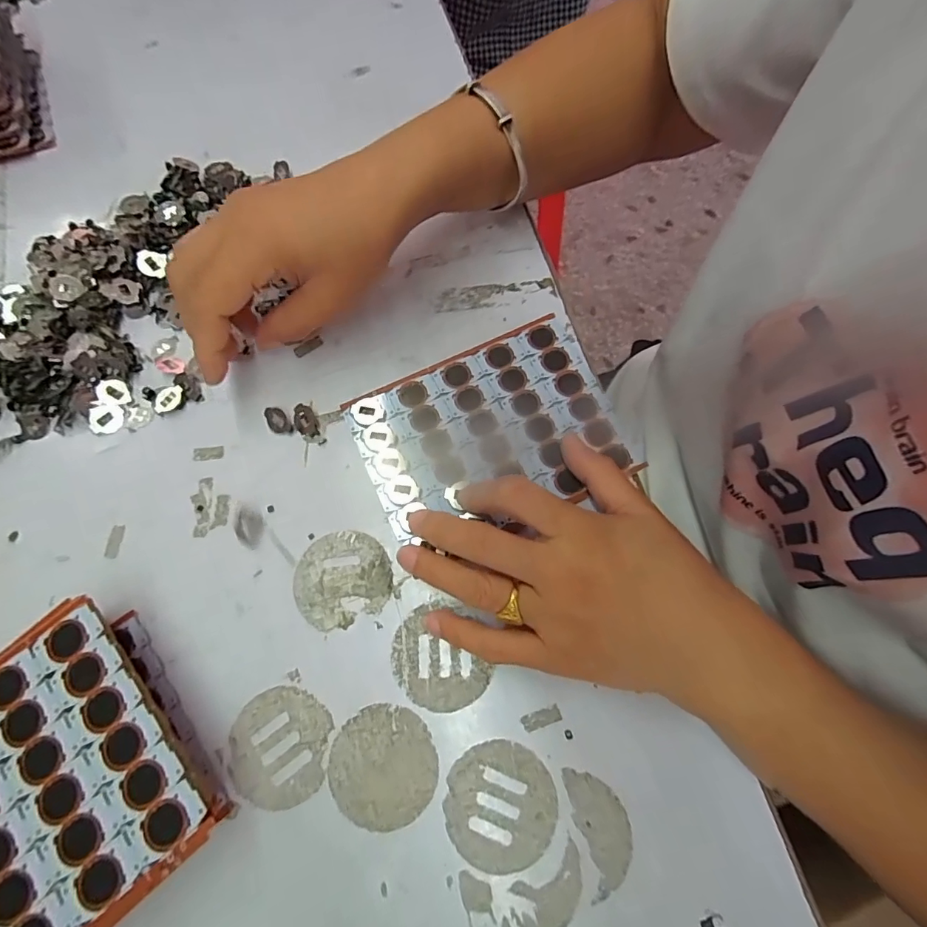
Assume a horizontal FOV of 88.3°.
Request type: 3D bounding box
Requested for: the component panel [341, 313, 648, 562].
[{"bbox_3d":[0.014,-0.019,0.289,0.147,0.004,0.110,-24,73,-7],"label":"component panel"}]

